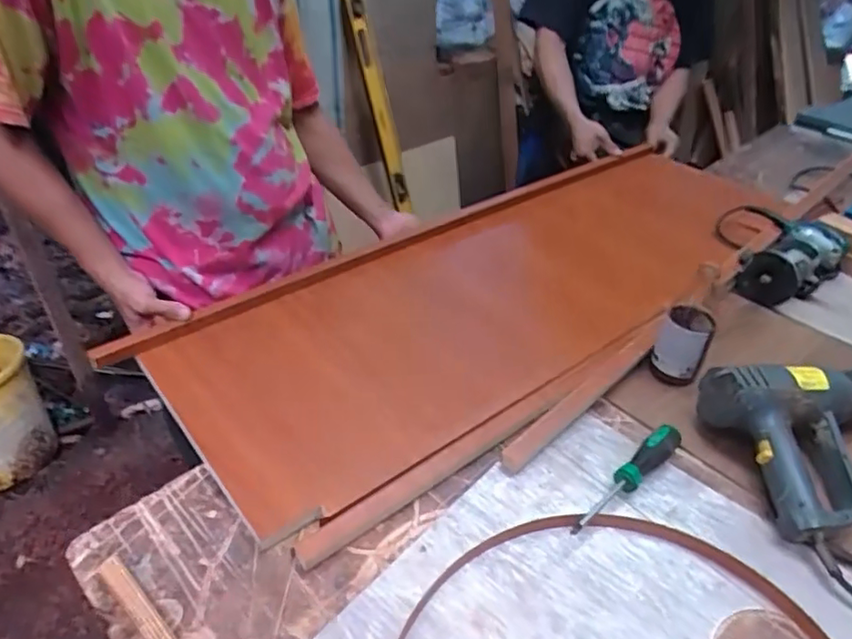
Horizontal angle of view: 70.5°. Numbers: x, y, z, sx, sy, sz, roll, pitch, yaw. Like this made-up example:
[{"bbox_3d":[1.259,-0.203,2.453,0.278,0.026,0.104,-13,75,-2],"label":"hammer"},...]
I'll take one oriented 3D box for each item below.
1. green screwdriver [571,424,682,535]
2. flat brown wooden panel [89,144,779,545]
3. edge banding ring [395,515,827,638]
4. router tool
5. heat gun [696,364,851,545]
[{"bbox_3d":[0.221,0.171,0.653,0.183,0.034,0.025,-30,49,-33],"label":"green screwdriver"},{"bbox_3d":[0.146,-0.087,0.960,1.087,0.053,0.419,-27,48,-30],"label":"flat brown wooden panel"},{"bbox_3d":[0.167,0.322,0.477,0.409,0.015,0.368,1,40,-2],"label":"edge banding ring"},{"bbox_3d":[0.579,-0.089,0.957,0.173,0.083,0.110,-29,49,-32],"label":"router tool"},{"bbox_3d":[0.464,0.126,0.685,0.263,0.084,0.183,-12,42,-16],"label":"heat gun"}]

